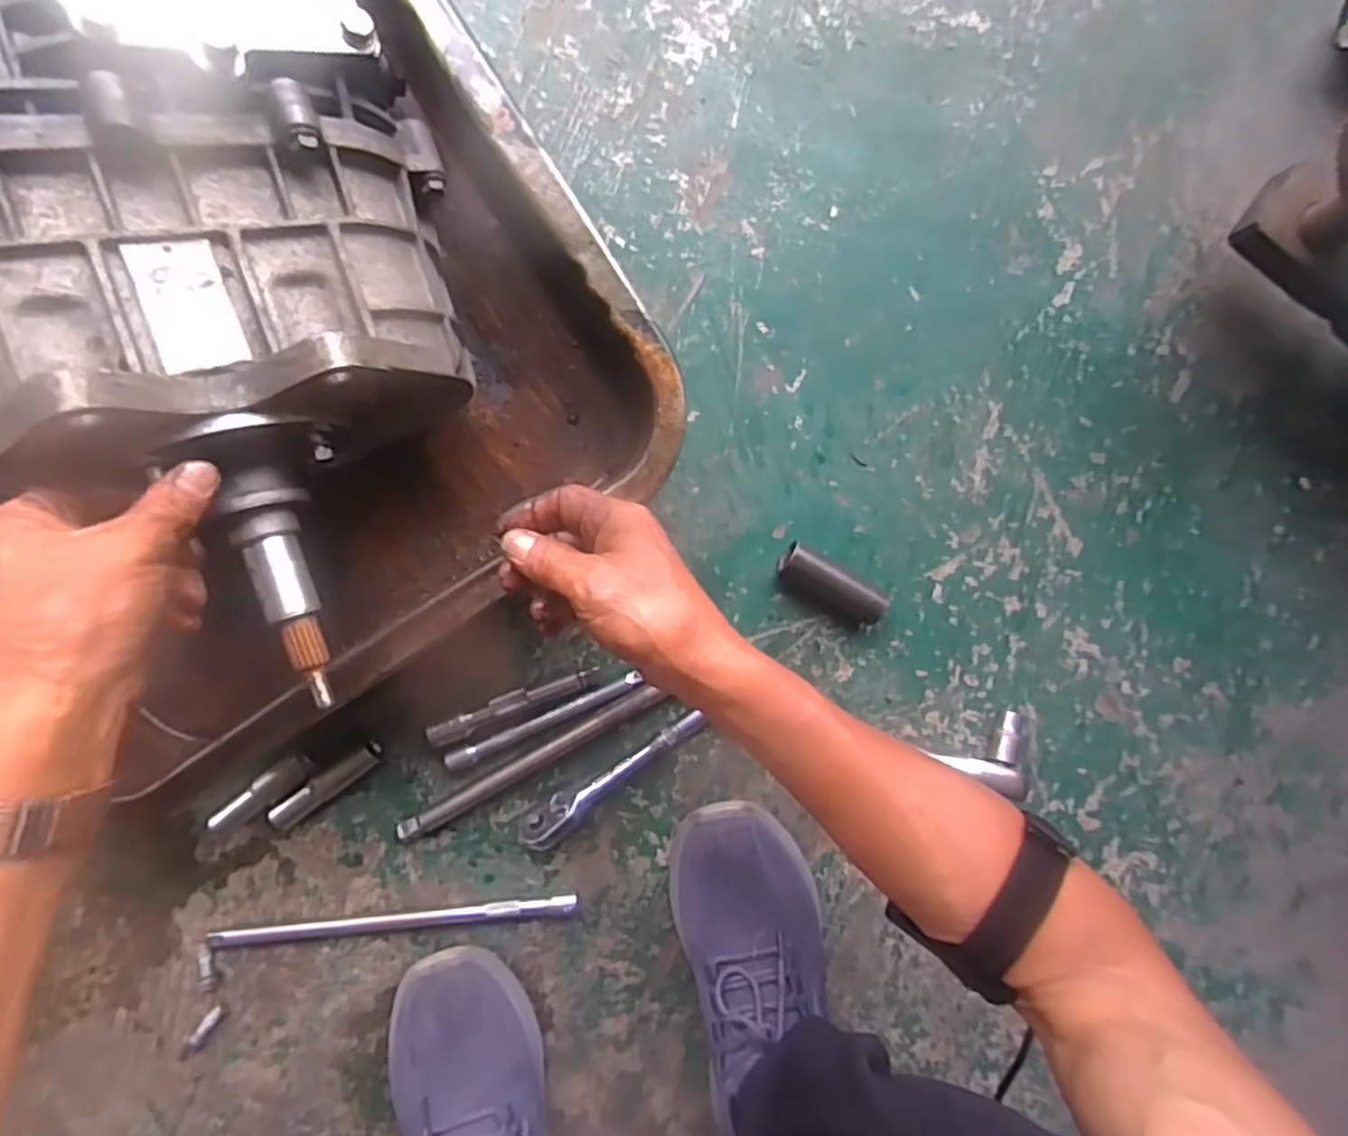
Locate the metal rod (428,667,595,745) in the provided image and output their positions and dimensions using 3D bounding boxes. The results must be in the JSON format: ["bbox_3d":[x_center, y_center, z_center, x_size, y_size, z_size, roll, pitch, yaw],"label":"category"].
[{"bbox_3d":[-0.114,0.096,0.512,0.120,0.020,0.015,-21,96,-5],"label":"metal rod"}]

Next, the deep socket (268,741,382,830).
[{"bbox_3d":[-0.240,0.149,0.499,0.080,0.022,0.017,-37,97,-3],"label":"deep socket"}]

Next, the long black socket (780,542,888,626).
[{"bbox_3d":[0.116,0.014,0.525,0.079,0.032,0.031,28,90,-8],"label":"long black socket"}]

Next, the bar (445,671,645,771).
[{"bbox_3d":[-0.092,0.109,0.516,0.144,0.012,0.014,-24,96,-5],"label":"bar"}]

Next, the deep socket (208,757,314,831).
[{"bbox_3d":[-0.280,0.151,0.494,0.074,0.016,0.019,-33,97,-4],"label":"deep socket"}]

